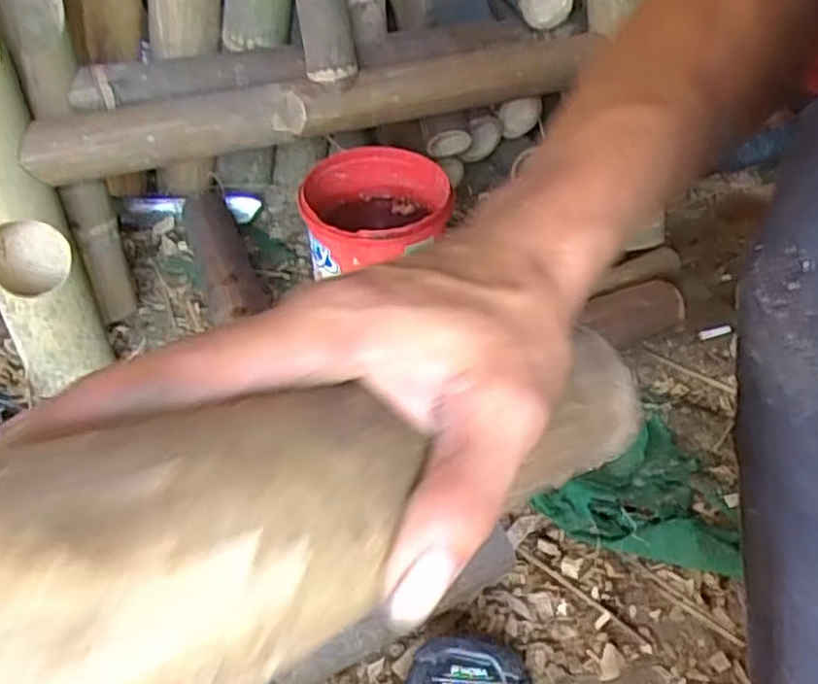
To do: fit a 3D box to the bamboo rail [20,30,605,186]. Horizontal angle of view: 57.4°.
[{"bbox_3d":[-0.066,-0.235,0.722,0.556,0.049,0.063,-17,45,-16],"label":"bamboo rail"}]

